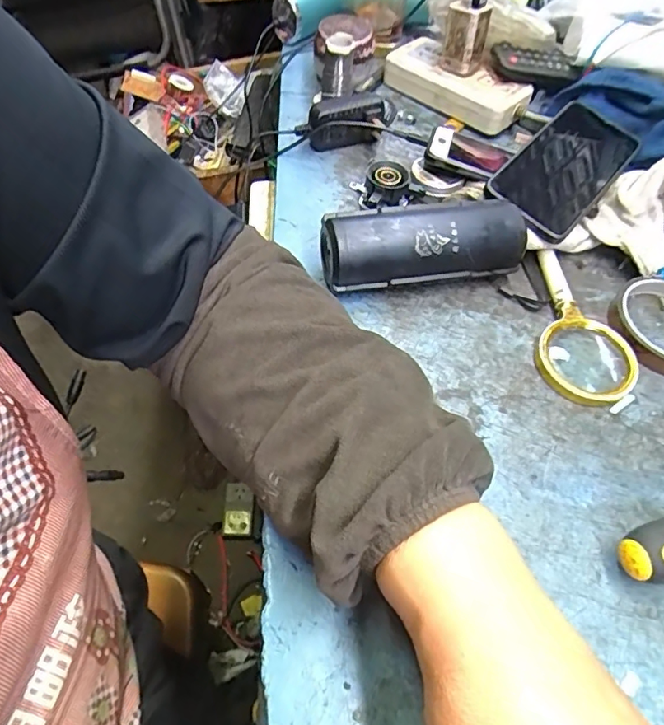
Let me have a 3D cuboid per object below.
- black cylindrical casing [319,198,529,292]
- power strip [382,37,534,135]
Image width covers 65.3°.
[{"bbox_3d":[0.070,-0.088,0.400,0.151,0.054,0.048,-10,57,-12],"label":"black cylindrical casing"},{"bbox_3d":[0.125,-0.290,0.540,0.151,0.033,0.058,38,60,19],"label":"power strip"}]

